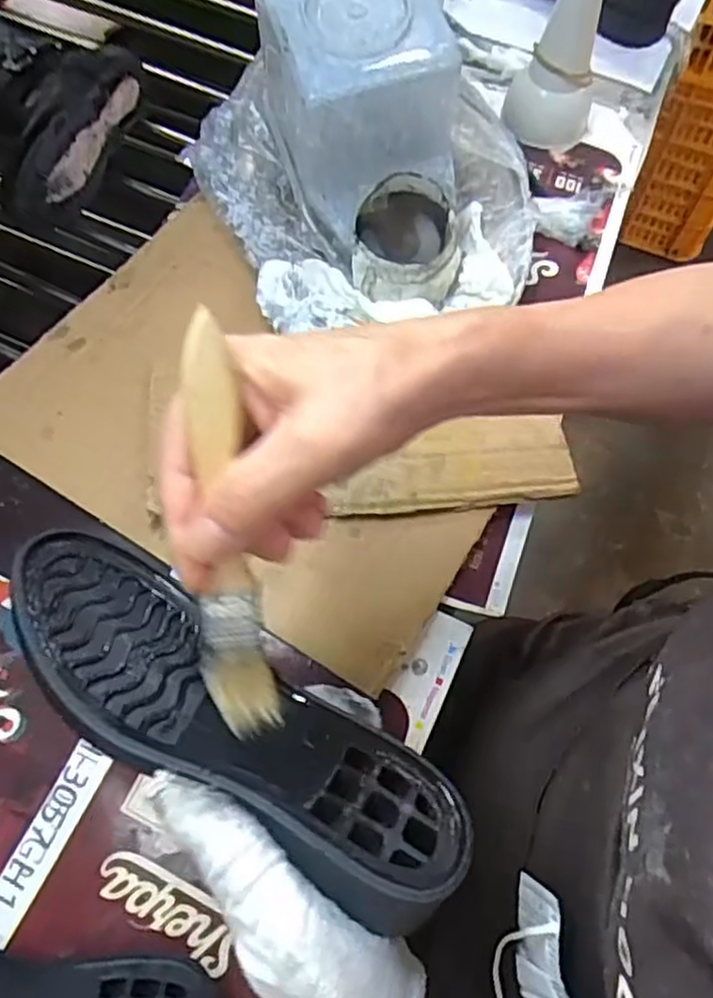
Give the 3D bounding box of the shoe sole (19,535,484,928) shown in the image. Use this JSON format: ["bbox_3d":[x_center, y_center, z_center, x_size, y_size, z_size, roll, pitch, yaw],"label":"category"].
[{"bbox_3d":[-0.052,0.081,0.258,0.194,0.033,0.073,30,30,17],"label":"shoe sole"}]

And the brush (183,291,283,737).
[{"bbox_3d":[-0.045,0.013,0.237,0.025,0.022,0.143,-3,111,-2],"label":"brush"}]

